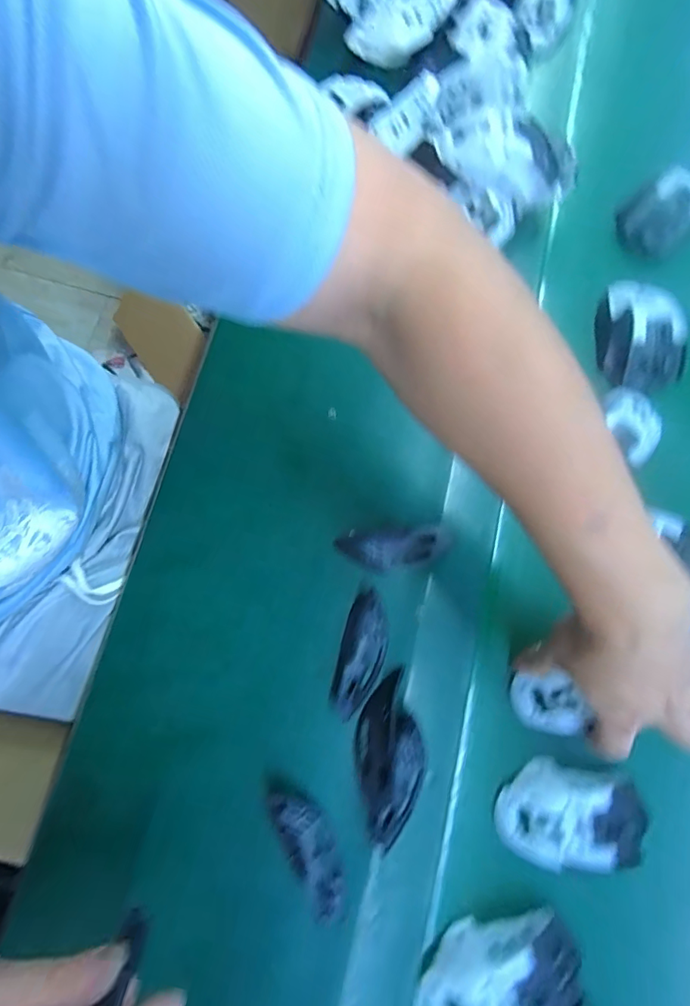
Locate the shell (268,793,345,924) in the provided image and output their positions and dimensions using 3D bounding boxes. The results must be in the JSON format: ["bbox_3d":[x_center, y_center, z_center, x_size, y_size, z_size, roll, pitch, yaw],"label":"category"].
[{"bbox_3d":[-0.025,0.259,0.316,0.034,0.010,0.093,-26,82,-9],"label":"shell"}]

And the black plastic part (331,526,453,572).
[{"bbox_3d":[0.043,0.039,0.369,0.097,0.018,0.033,-7,80,-6],"label":"black plastic part"}]

